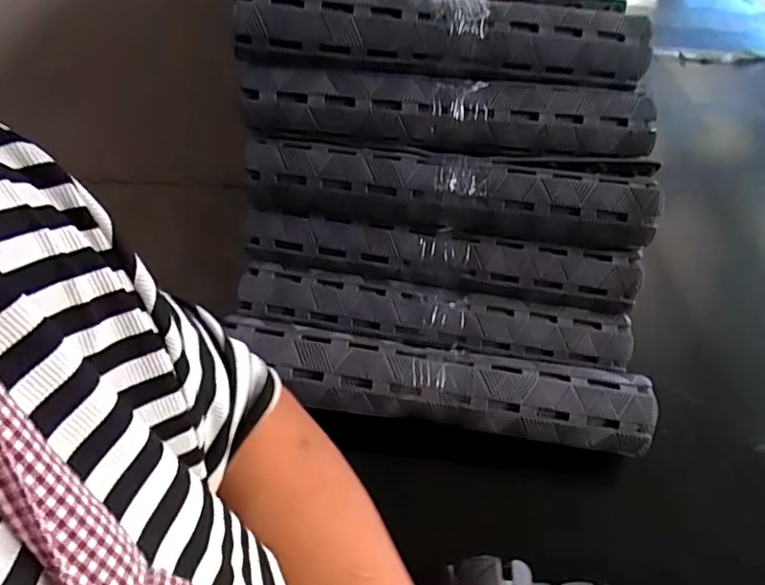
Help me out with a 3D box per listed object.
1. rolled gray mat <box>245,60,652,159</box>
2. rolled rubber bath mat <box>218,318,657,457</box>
[{"bbox_3d":[0.065,-0.173,0.567,0.395,0.053,0.064,3,46,-3],"label":"rolled gray mat"},{"bbox_3d":[0.053,0.085,0.541,0.379,0.047,0.067,9,46,2],"label":"rolled rubber bath mat"}]

